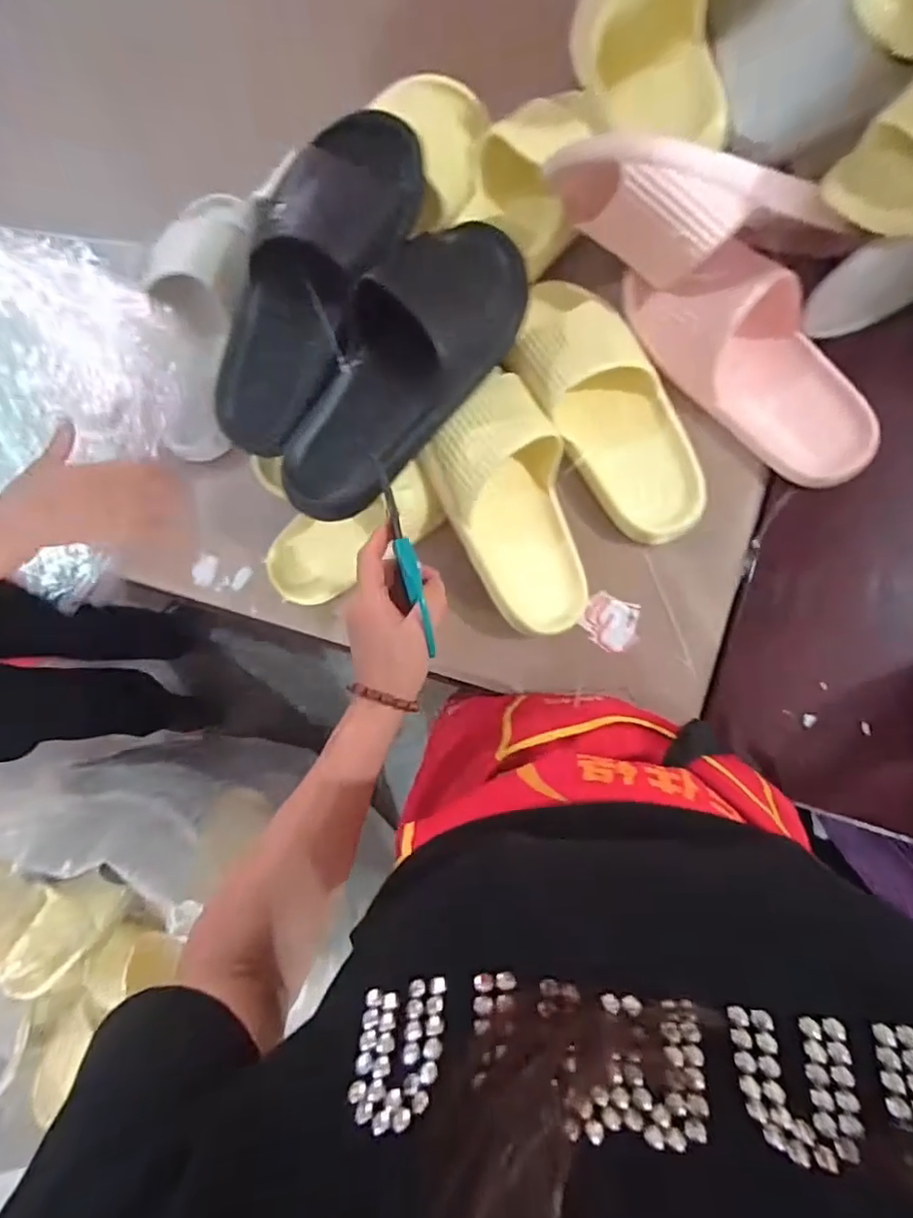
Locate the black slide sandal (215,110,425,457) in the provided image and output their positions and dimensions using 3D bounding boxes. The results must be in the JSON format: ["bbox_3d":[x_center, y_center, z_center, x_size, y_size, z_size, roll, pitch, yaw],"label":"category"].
[{"bbox_3d":[-0.116,-0.259,0.477,0.100,0.070,0.268,28,92,9],"label":"black slide sandal"}]

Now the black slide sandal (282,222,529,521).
[{"bbox_3d":[-0.040,-0.197,0.472,0.105,0.067,0.276,34,93,9],"label":"black slide sandal"}]

